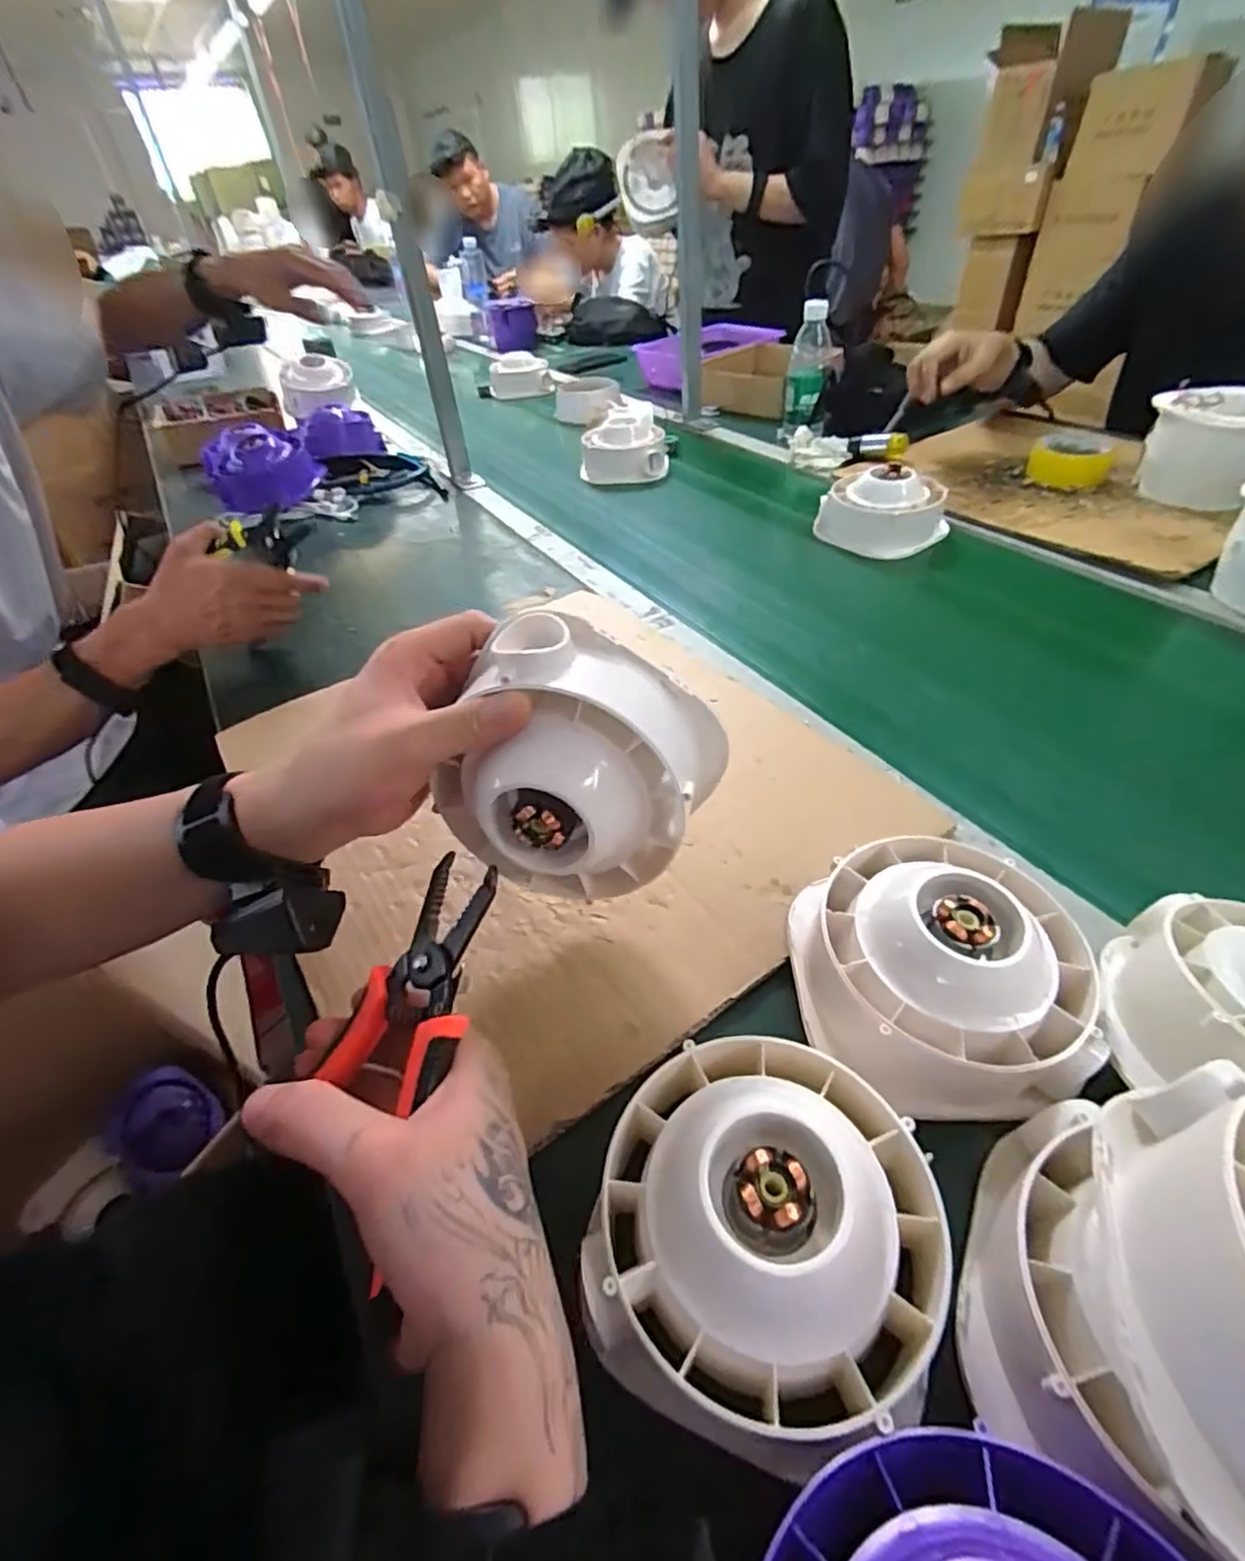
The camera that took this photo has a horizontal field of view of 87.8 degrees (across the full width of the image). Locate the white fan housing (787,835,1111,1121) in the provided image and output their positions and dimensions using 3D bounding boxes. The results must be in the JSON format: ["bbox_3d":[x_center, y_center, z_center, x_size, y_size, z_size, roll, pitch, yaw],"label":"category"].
[{"bbox_3d":[0.161,0.090,0.334,0.135,0.064,0.134,-3,44,3],"label":"white fan housing"}]

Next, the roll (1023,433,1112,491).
[{"bbox_3d":[0.594,-0.425,0.858,0.097,0.041,0.099,16,48,21],"label":"roll"}]

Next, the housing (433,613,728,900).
[{"bbox_3d":[-0.025,-0.004,0.321,0.130,0.129,0.075,9,46,15],"label":"housing"}]

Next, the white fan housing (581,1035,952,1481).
[{"bbox_3d":[0.056,0.173,0.259,0.130,0.058,0.134,12,47,18],"label":"white fan housing"}]

